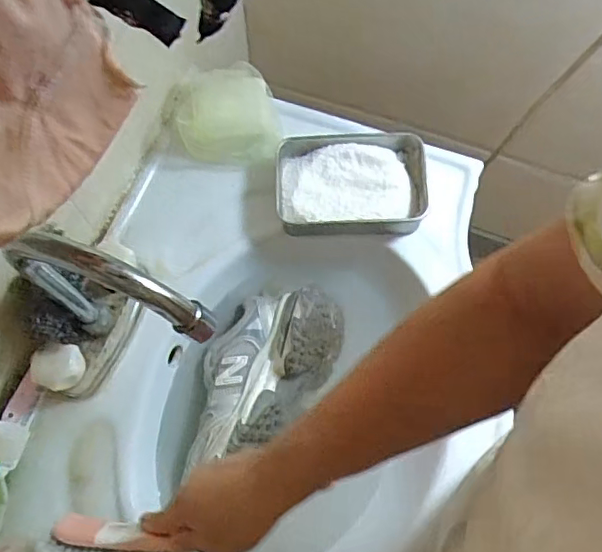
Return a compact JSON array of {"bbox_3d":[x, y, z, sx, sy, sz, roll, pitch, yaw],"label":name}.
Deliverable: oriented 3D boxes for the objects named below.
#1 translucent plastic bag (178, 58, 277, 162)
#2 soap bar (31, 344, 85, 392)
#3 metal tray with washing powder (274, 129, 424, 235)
[{"bbox_3d":[-0.082,-0.178,0.617,0.109,0.065,0.106,-7,70,-3],"label":"translucent plastic bag"},{"bbox_3d":[-0.212,0.076,0.499,0.041,0.025,0.040,27,85,-28],"label":"soap bar"},{"bbox_3d":[0.051,-0.093,0.583,0.149,0.034,0.102,-3,70,-1],"label":"metal tray with washing powder"}]

